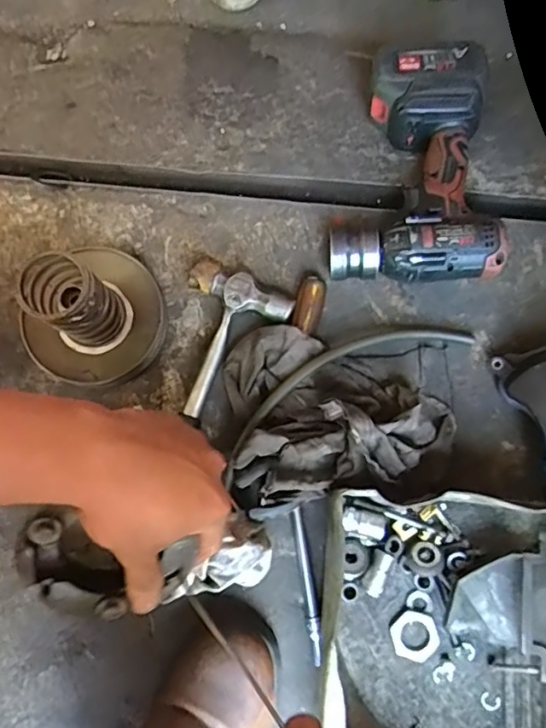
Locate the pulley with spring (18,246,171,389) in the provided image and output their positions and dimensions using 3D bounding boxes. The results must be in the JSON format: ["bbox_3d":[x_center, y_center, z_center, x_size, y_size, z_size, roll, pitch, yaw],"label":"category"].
[{"bbox_3d":[-0.166,-0.052,0.506,0.119,0.123,0.126,31,81,6],"label":"pulley with spring"}]

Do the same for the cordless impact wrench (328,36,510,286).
[{"bbox_3d":[0.138,-0.200,0.562,0.162,0.066,0.244,1,79,1],"label":"cordless impact wrench"}]

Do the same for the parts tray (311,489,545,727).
[{"bbox_3d":[0.149,0.254,0.471,0.224,0.074,0.285,6,79,1],"label":"parts tray"}]

